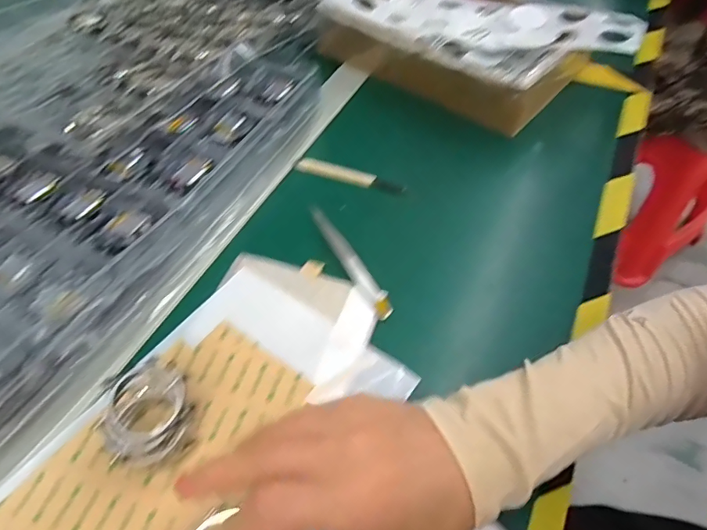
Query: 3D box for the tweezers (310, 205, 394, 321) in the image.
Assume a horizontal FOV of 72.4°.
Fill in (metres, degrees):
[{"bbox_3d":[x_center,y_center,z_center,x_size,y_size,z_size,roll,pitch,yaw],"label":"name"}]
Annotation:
[{"bbox_3d":[-0.003,-0.006,0.394,0.016,0.010,0.123,-25,57,-16],"label":"tweezers"}]

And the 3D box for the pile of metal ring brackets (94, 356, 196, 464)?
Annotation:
[{"bbox_3d":[-0.125,0.096,0.302,0.053,0.041,0.051,-1,54,1],"label":"pile of metal ring brackets"}]

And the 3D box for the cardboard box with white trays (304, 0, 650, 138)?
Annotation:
[{"bbox_3d":[0.110,-0.268,0.552,0.380,0.068,0.186,36,62,24],"label":"cardboard box with white trays"}]

